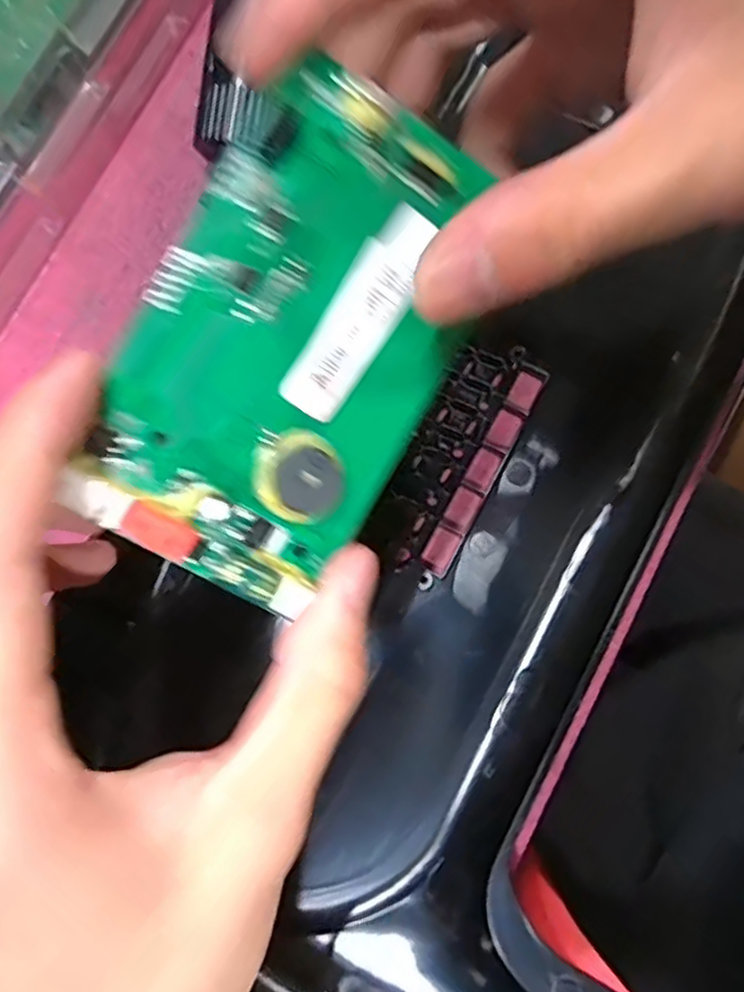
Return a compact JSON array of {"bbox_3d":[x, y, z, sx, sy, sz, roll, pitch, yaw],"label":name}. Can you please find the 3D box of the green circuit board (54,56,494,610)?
[{"bbox_3d":[-0.015,-0.033,0.147,0.060,0.008,0.103,29,87,-13],"label":"green circuit board"}]

